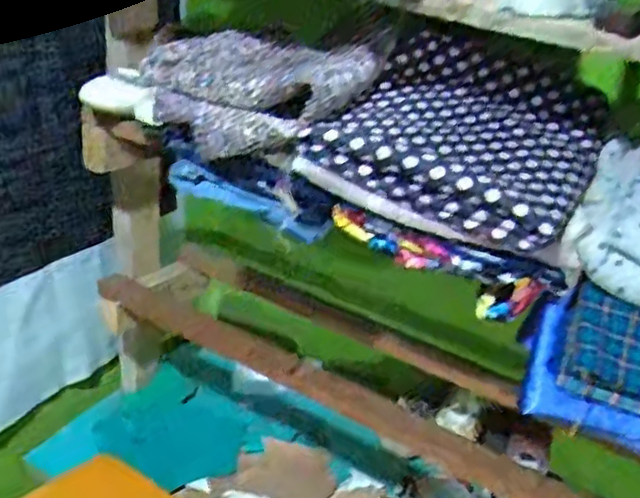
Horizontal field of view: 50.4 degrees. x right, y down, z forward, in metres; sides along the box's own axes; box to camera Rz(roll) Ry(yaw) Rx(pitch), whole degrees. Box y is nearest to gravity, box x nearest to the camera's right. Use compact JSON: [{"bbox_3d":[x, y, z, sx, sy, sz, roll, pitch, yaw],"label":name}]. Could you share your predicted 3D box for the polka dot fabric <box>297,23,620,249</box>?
[{"bbox_3d":[0.136,-0.107,0.624,0.224,0.113,0.225,20,29,23],"label":"polka dot fabric"}]

